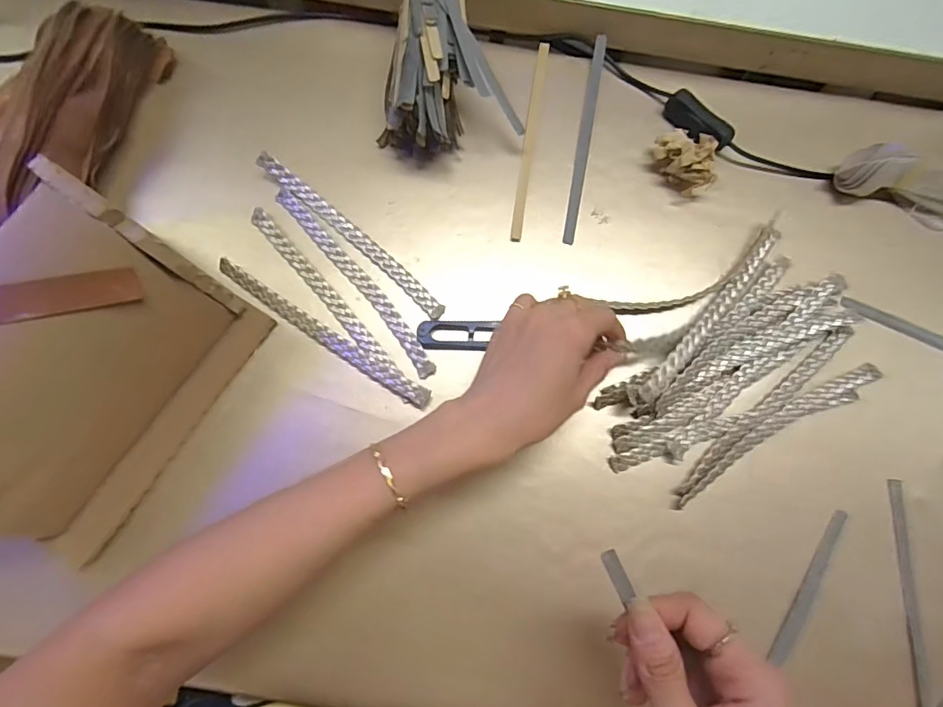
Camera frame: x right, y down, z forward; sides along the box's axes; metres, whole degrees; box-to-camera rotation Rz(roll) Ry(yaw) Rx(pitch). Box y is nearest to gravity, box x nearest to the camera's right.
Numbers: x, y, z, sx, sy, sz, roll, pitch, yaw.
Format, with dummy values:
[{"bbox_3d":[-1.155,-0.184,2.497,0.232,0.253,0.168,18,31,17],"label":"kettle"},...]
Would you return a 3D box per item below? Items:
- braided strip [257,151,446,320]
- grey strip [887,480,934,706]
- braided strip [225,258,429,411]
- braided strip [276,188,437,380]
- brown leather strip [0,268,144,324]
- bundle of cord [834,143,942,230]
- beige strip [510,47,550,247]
[{"bbox_3d":[-0.092,-0.094,0.384,0.186,0.012,0.016,40,68,6],"label":"braided strip"},{"bbox_3d":[0.302,0.184,0.335,0.009,0.006,0.187,4,77,-1],"label":"grey strip"},{"bbox_3d":[-0.111,-0.015,0.366,0.187,0.007,0.014,32,78,6],"label":"braided strip"},{"bbox_3d":[-0.089,-0.058,0.380,0.016,0.004,0.187,-39,81,-9],"label":"braided strip"},{"bbox_3d":[-0.249,-0.024,0.265,0.121,0.021,0.020,-17,78,-18],"label":"brown leather strip"},{"bbox_3d":[0.360,-0.134,0.392,0.121,0.038,0.052,1,77,-1],"label":"bundle of cord"},{"bbox_3d":[0.049,-0.179,0.410,0.009,0.004,0.184,9,77,1],"label":"beige strip"}]

